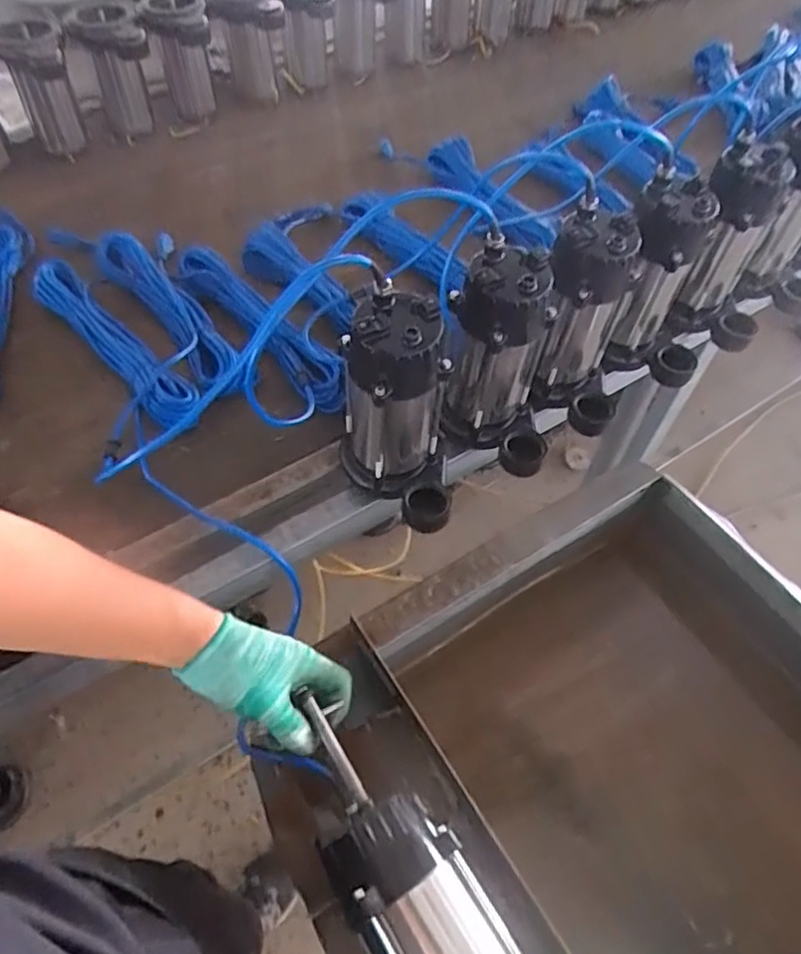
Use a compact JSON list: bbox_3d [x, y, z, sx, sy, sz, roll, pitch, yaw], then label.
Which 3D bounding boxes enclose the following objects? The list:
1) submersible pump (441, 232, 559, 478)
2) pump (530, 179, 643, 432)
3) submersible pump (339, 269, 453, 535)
[{"bbox_3d":[0.115,-0.126,0.718,0.127,0.229,0.127,5,54,2],"label":"submersible pump"},{"bbox_3d":[0.220,-0.179,0.743,0.114,0.226,0.125,13,55,8],"label":"pump"},{"bbox_3d":[0.000,-0.059,0.669,0.110,0.238,0.139,-20,57,-15],"label":"submersible pump"}]

